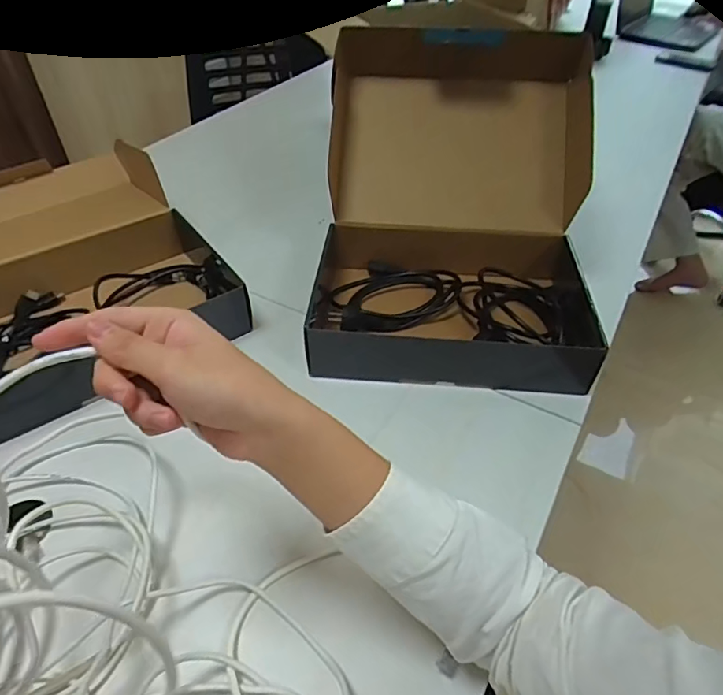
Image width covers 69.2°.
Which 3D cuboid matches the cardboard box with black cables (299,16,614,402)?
[{"bbox_3d":[0.119,-0.191,0.675,0.332,0.259,0.382,3,44,3],"label":"cardboard box with black cables"}]

